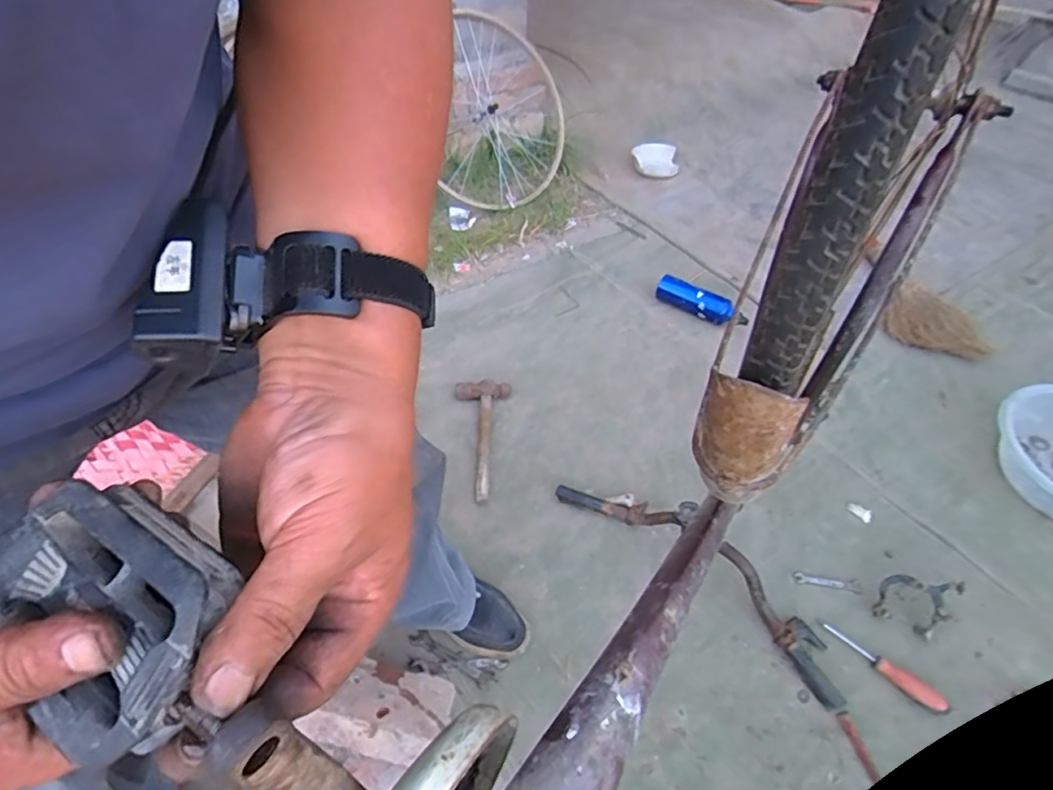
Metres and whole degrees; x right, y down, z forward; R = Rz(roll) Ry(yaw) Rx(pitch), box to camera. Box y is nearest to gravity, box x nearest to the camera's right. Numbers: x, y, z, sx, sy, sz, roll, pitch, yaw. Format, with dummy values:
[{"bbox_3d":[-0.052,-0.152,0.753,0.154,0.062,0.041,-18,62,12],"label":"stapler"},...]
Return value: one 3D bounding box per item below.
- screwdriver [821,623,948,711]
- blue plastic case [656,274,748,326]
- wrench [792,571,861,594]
[{"bbox_3d":[0.542,0.410,0.874,0.025,0.023,0.173,-32,43,-27],"label":"screwdriver"},{"bbox_3d":[0.434,-0.233,1.442,0.059,0.055,0.260,-32,46,-27],"label":"blue plastic case"},{"bbox_3d":[0.505,0.315,0.967,0.101,0.005,0.021,5,48,20],"label":"wrench"}]

